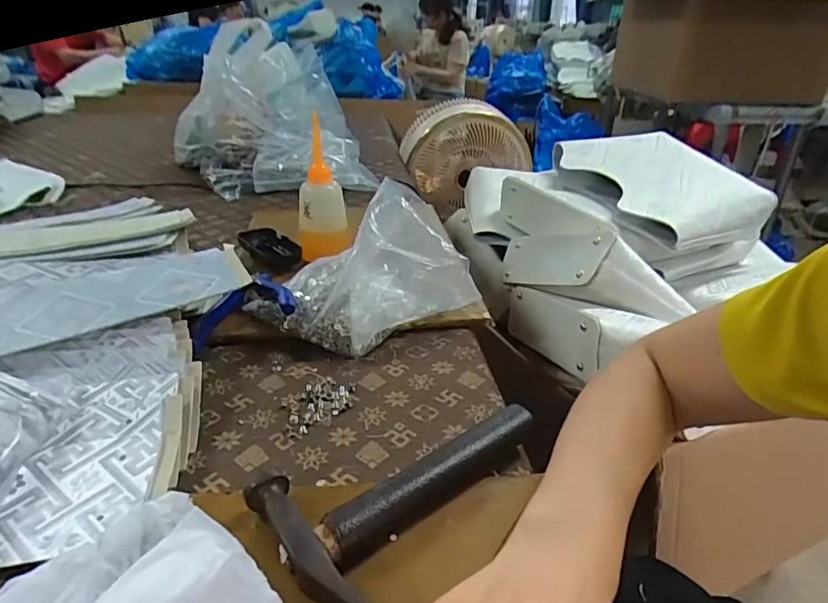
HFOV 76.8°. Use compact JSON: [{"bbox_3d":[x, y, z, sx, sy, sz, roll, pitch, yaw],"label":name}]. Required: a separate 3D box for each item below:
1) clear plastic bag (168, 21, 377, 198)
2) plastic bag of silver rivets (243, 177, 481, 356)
[{"bbox_3d":[-0.277,-0.351,0.973,0.304,0.272,0.360,-10,31,-21],"label":"clear plastic bag"},{"bbox_3d":[-0.048,-0.038,0.564,0.217,0.132,0.160,-21,35,-34],"label":"plastic bag of silver rivets"}]

